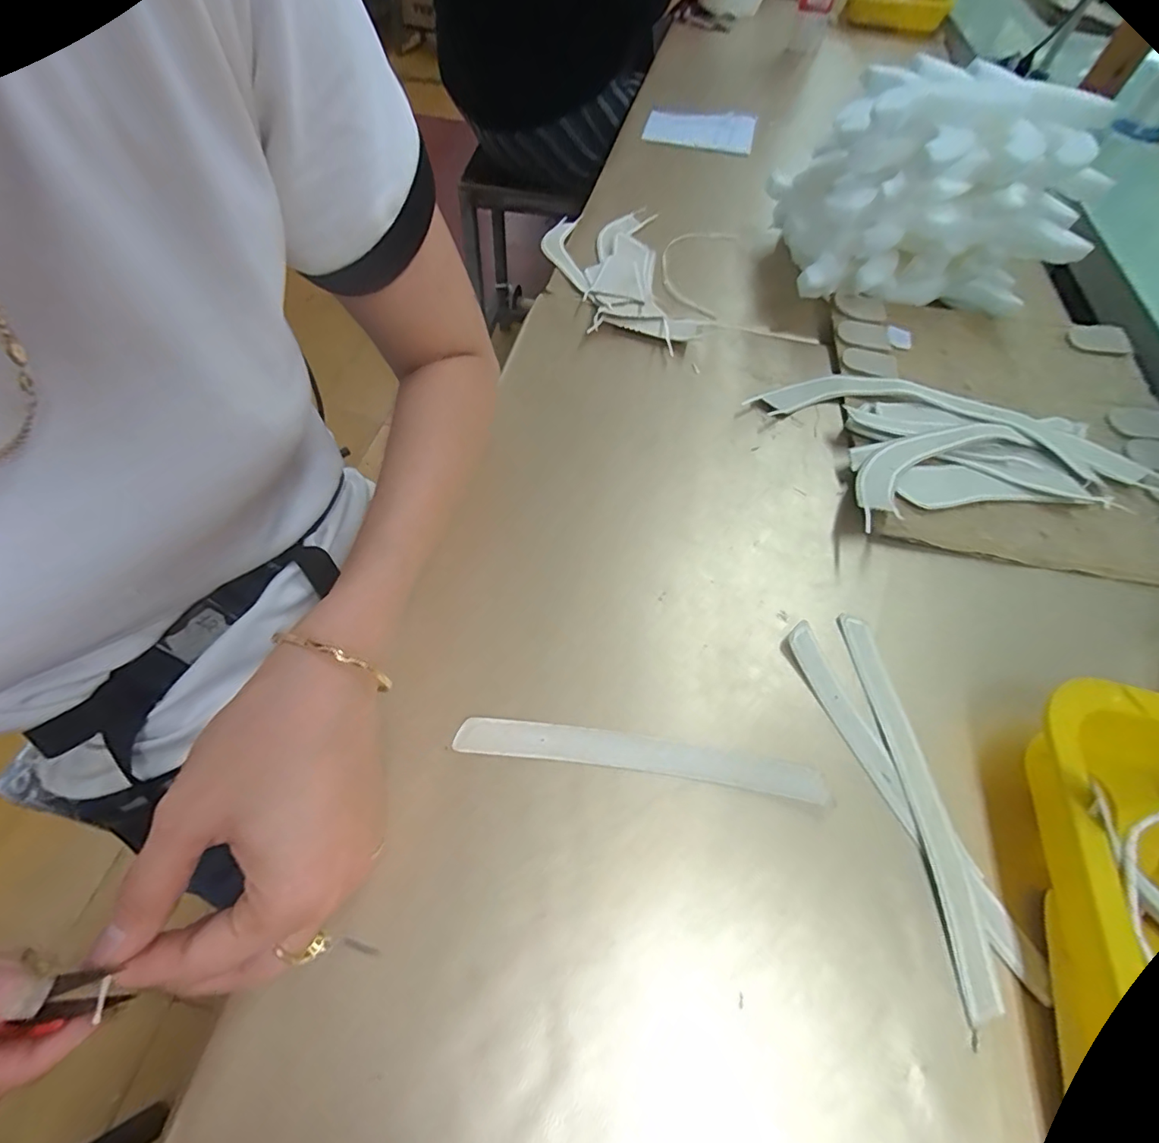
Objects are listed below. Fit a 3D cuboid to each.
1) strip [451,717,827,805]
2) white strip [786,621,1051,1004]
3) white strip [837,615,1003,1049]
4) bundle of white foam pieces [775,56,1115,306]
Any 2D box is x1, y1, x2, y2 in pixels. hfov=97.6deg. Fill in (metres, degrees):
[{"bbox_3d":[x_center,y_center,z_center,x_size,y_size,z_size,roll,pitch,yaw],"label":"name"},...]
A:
[{"bbox_3d":[0.031,0.097,0.268,0.189,0.004,0.021,8,53,3],"label":"strip"},{"bbox_3d":[0.167,0.111,0.265,0.022,0.010,0.186,-21,62,-16],"label":"white strip"},{"bbox_3d":[0.176,0.114,0.270,0.023,0.005,0.192,1,58,-3],"label":"white strip"},{"bbox_3d":[0.320,-0.359,0.488,0.203,0.149,0.238,-2,59,-5],"label":"bundle of white foam pieces"}]

